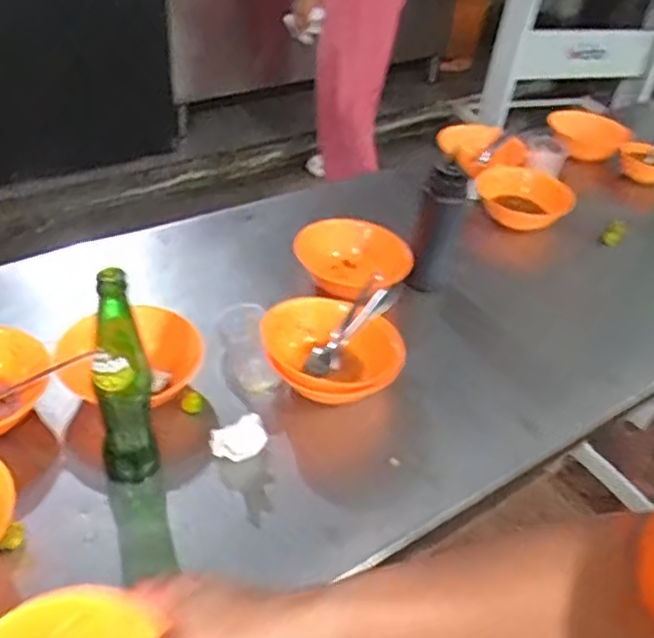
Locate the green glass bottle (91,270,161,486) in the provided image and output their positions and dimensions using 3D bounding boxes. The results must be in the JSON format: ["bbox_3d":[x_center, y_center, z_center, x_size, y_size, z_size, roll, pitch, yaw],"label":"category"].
[{"bbox_3d":[-0.188,0.060,0.631,0.048,0.213,0.054,-9,43,-19],"label":"green glass bottle"}]

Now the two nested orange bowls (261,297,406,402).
[{"bbox_3d":[0.007,0.043,0.800,0.158,0.065,0.146,5,40,-4],"label":"two nested orange bowls"}]

